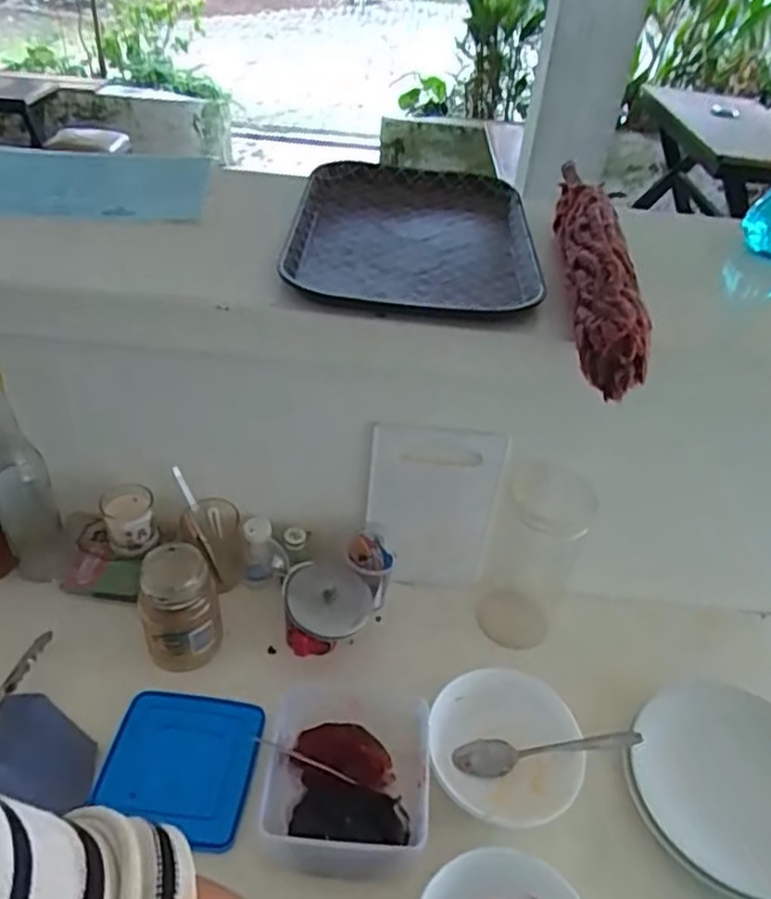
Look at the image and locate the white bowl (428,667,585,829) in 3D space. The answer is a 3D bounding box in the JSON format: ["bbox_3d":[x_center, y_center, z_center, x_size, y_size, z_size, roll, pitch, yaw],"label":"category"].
[{"bbox_3d":[0.114,0.286,0.653,0.139,0.051,0.136,3,40,-3],"label":"white bowl"}]

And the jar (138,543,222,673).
[{"bbox_3d":[-0.213,0.164,0.710,0.074,0.120,0.068,3,40,-3],"label":"jar"}]

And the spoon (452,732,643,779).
[{"bbox_3d":[0.152,0.284,0.654,0.173,0.014,0.033,-14,39,9],"label":"spoon"}]

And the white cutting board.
[{"bbox_3d":[0.050,0.067,0.754,0.137,0.213,0.008,7,33,1],"label":"white cutting board"}]

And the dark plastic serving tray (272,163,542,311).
[{"bbox_3d":[0.031,-0.232,0.734,0.248,0.022,0.346,4,40,-1],"label":"dark plastic serving tray"}]

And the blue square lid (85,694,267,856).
[{"bbox_3d":[-0.194,0.297,0.650,0.141,0.020,0.127,6,53,4],"label":"blue square lid"}]

